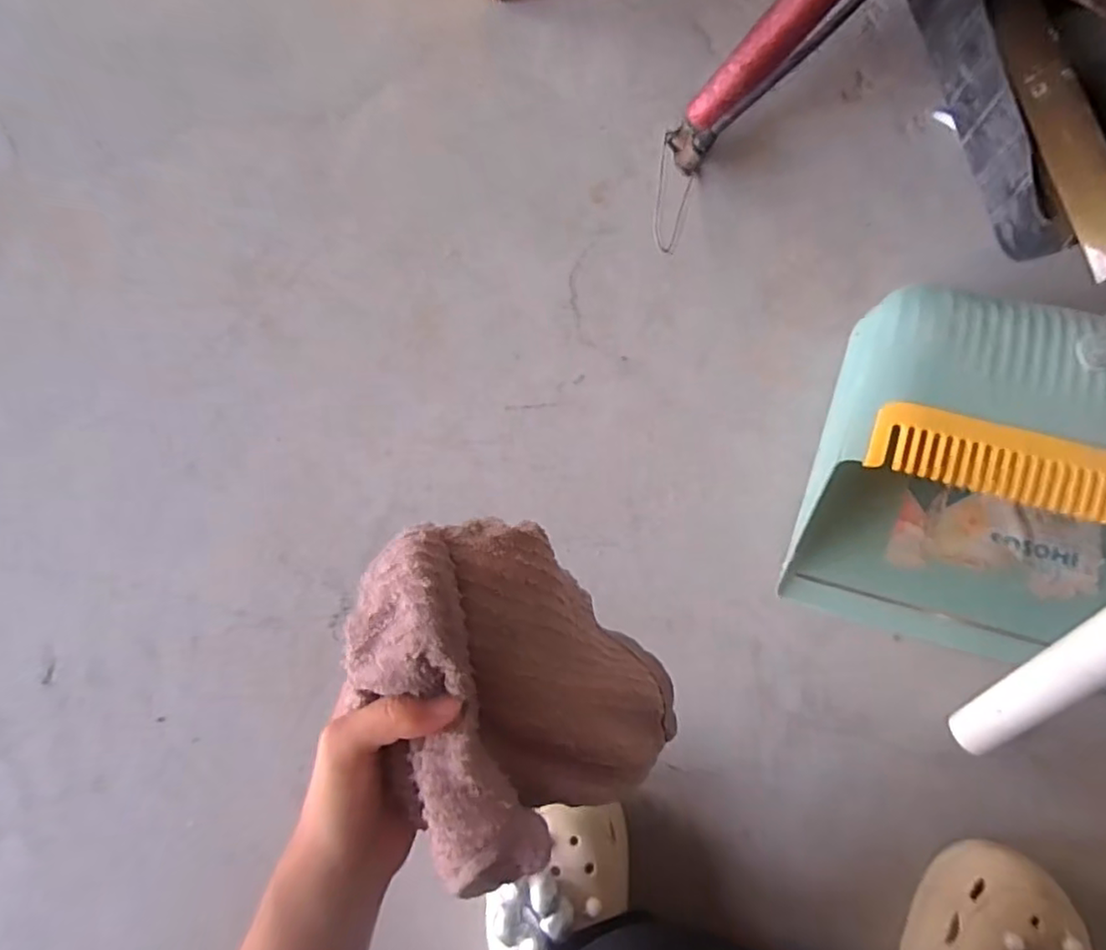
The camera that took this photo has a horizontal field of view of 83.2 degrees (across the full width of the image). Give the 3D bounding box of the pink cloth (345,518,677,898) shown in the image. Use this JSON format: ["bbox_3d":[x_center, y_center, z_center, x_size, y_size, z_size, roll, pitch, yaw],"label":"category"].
[{"bbox_3d":[-0.022,0.102,0.307,0.111,0.114,0.160,-38,84,2],"label":"pink cloth"}]

